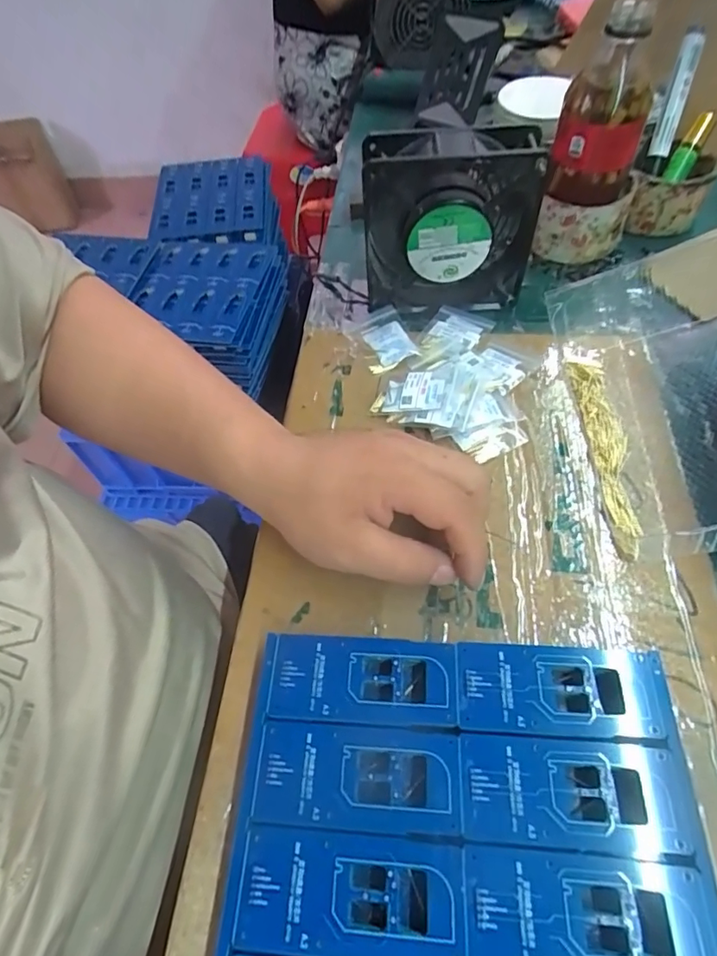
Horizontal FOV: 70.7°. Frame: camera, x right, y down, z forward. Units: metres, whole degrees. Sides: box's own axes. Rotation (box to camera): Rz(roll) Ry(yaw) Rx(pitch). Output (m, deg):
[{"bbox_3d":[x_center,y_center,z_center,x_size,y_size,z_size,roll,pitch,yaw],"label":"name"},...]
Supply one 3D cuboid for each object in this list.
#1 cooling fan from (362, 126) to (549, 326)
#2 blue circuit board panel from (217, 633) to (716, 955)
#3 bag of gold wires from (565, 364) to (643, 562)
[{"bbox_3d":[0.067,-0.186,0.376,0.123,0.120,0.046,1,58,6],"label":"cooling fan"},{"bbox_3d":[0.044,0.155,0.216,0.188,0.020,0.159,1,58,6],"label":"blue circuit board panel"},{"bbox_3d":[0.159,-0.018,0.322,0.022,0.010,0.143,-2,57,3],"label":"bag of gold wires"}]

